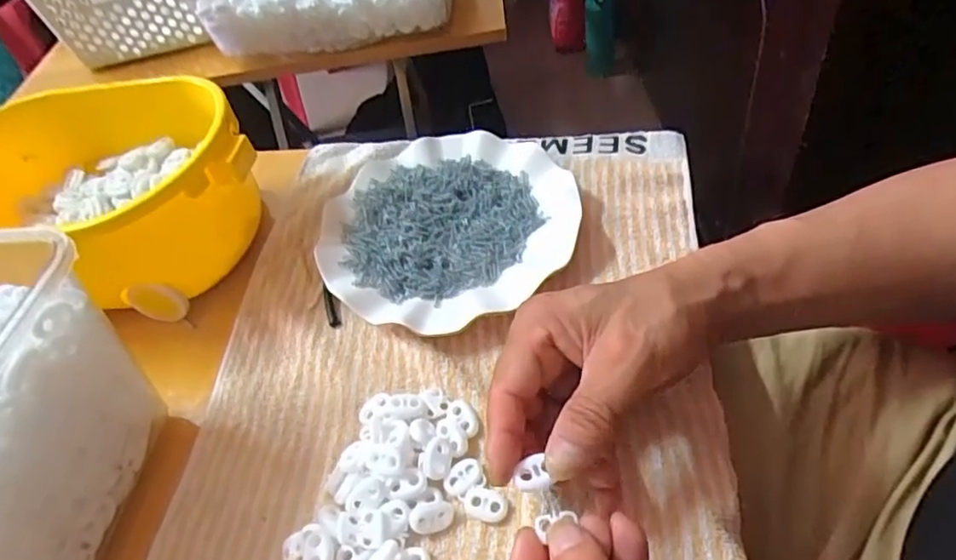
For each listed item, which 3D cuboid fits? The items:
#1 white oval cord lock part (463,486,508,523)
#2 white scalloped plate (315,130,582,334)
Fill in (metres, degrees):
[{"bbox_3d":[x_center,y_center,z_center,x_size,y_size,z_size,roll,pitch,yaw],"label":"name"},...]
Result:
[{"bbox_3d":[0.004,0.115,0.312,0.023,0.004,0.015,8,52,18],"label":"white oval cord lock part"},{"bbox_3d":[-0.025,-0.043,0.443,0.177,0.032,0.173,-6,49,7],"label":"white scalloped plate"}]

